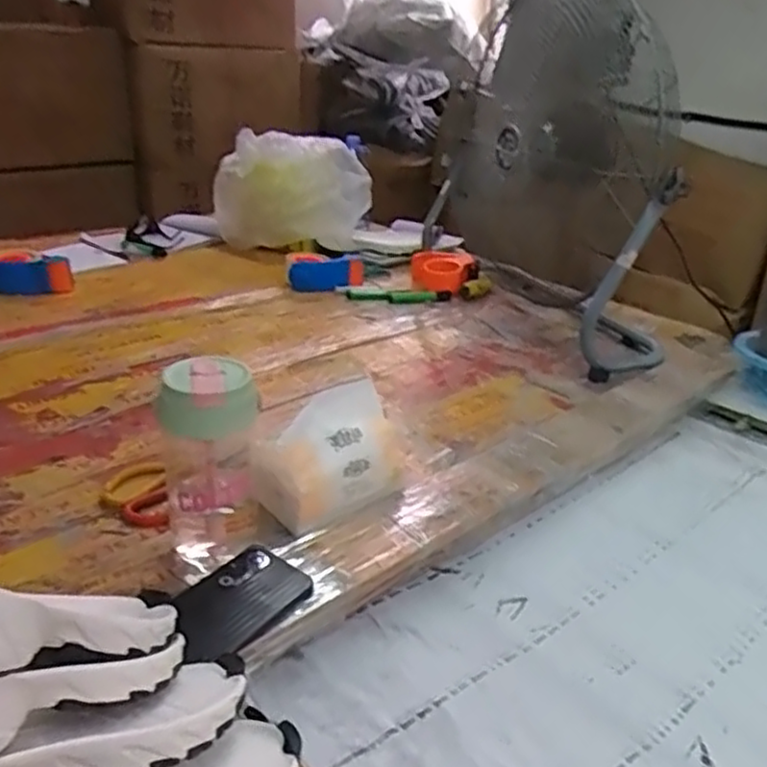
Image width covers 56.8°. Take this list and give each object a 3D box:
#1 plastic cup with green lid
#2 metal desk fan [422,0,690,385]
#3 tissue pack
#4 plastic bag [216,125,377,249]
[{"bbox_3d":[-0.158,0.077,0.662,0.090,0.199,0.093,-6,27,-18],"label":"plastic cup with green lid"},{"bbox_3d":[0.281,-0.382,1.221,0.367,0.551,0.559,5,25,5],"label":"metal desk fan"},{"bbox_3d":[-0.057,0.074,0.735,0.154,0.104,0.078,-17,32,-35],"label":"tissue pack"},{"bbox_3d":[-0.212,-0.449,1.659,0.361,0.220,0.225,-2,26,-10],"label":"plastic bag"}]

